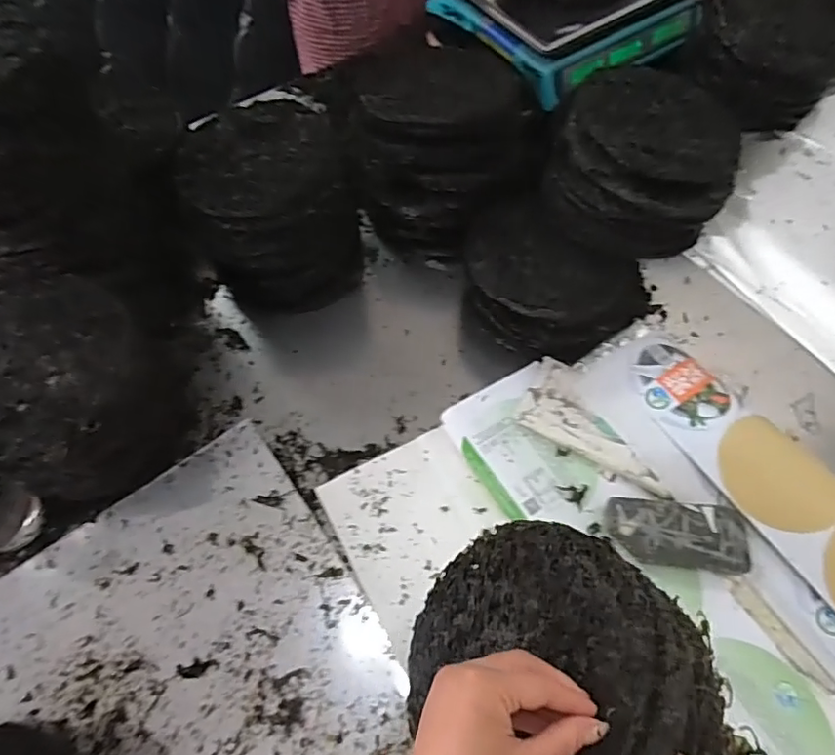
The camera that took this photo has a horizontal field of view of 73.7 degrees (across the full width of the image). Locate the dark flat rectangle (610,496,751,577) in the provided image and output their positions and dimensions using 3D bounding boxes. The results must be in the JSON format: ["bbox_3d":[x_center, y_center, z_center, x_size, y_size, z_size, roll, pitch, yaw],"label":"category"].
[{"bbox_3d":[0.275,0.164,0.589,0.140,0.017,0.067,7,63,5],"label":"dark flat rectangle"}]

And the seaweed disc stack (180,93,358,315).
[{"bbox_3d":[-0.186,-0.218,0.744,0.203,0.191,0.202,-6,62,-2],"label":"seaweed disc stack"}]

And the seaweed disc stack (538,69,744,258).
[{"bbox_3d":[0.268,-0.263,0.666,0.205,0.104,0.222,23,65,13],"label":"seaweed disc stack"}]

